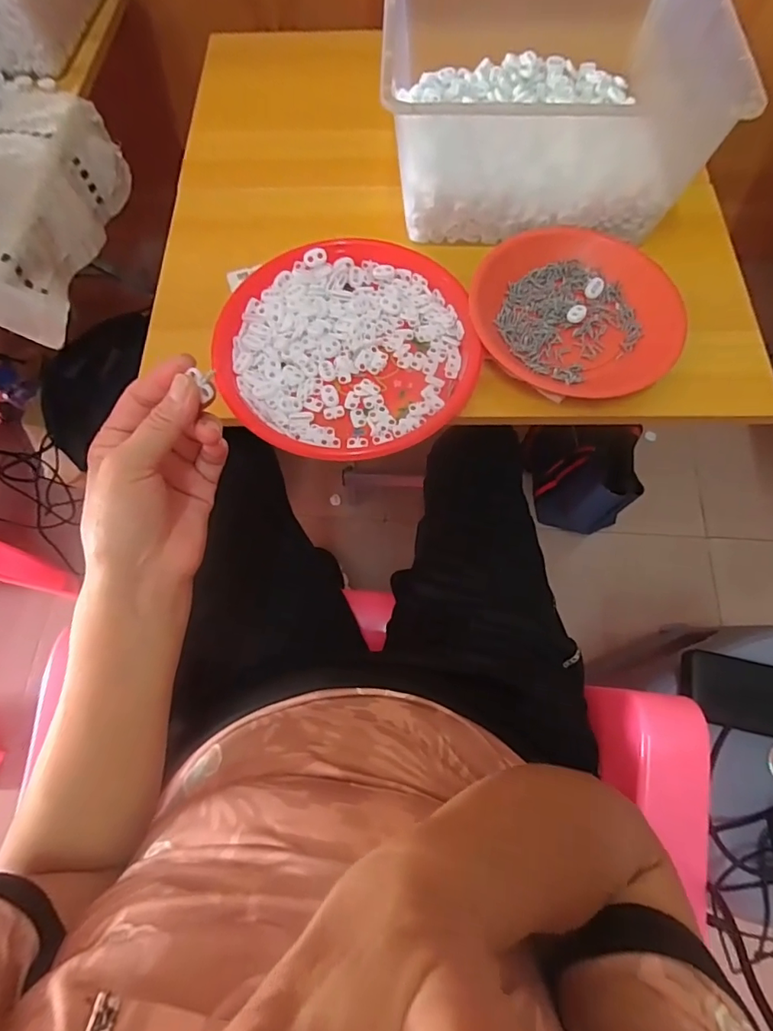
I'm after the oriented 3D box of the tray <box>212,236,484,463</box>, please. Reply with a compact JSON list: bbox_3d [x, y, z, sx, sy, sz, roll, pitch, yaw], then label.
[{"bbox_3d":[-0.036,-0.165,0.471,0.232,0.023,0.232,-5,70,0],"label":"tray"}]

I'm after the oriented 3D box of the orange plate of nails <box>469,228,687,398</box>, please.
[{"bbox_3d":[0.175,-0.195,0.478,0.176,0.029,0.194,-26,71,-7],"label":"orange plate of nails"}]

